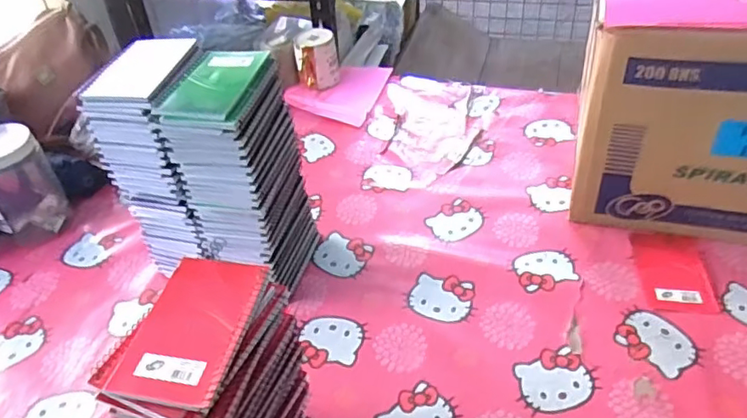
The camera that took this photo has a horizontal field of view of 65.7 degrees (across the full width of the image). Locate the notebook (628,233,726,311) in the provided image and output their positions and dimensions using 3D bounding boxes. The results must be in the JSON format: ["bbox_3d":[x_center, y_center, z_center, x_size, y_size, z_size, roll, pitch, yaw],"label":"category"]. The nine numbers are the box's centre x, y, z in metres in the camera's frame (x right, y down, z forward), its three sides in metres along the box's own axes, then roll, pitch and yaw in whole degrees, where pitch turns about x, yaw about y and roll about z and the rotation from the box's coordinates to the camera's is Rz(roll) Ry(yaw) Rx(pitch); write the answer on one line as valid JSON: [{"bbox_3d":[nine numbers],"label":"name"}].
[{"bbox_3d":[0.379,0.077,0.730,0.081,0.005,0.122,1,43,8],"label":"notebook"}]

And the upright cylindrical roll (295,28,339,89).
[{"bbox_3d":[-0.110,-0.294,1.125,0.077,0.089,0.077,-8,42,-2],"label":"upright cylindrical roll"}]

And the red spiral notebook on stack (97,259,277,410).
[{"bbox_3d":[-0.142,0.092,0.458,0.082,0.015,0.131,6,43,14],"label":"red spiral notebook on stack"}]

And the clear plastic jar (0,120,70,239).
[{"bbox_3d":[-0.529,-0.039,0.862,0.098,0.161,0.094,-3,42,3],"label":"clear plastic jar"}]

